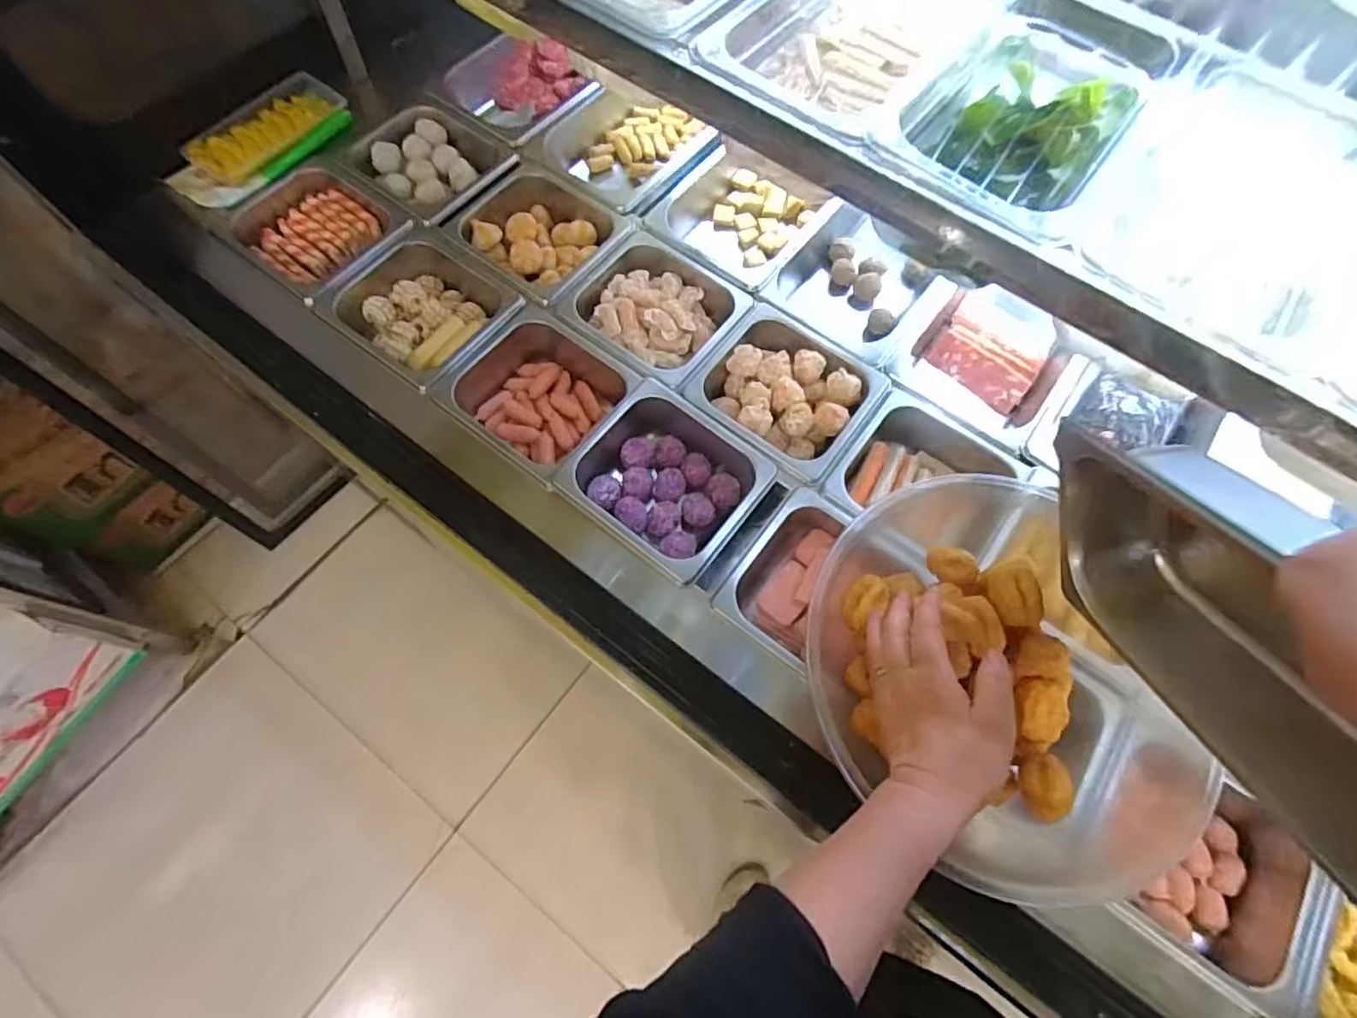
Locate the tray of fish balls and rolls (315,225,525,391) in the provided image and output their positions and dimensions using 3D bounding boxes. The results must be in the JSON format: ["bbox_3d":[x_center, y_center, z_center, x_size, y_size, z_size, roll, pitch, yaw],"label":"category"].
[{"bbox_3d":[-0.282,-0.223,0.707,0.181,0.065,0.165,36,72,12],"label":"tray of fish balls and rolls"}]

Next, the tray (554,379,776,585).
[{"bbox_3d":[-0.010,-0.022,0.654,0.177,0.075,0.158,35,72,12],"label":"tray"}]

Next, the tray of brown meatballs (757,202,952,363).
[{"bbox_3d":[0.221,-0.273,0.788,0.157,0.095,0.241,34,72,11],"label":"tray of brown meatballs"}]

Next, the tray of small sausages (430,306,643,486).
[{"bbox_3d":[-0.146,-0.118,0.684,0.165,0.075,0.161,33,71,11],"label":"tray of small sausages"}]

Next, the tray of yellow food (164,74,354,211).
[{"bbox_3d":[-0.503,-0.438,0.761,0.096,0.043,0.227,31,71,10],"label":"tray of yellow food"}]

